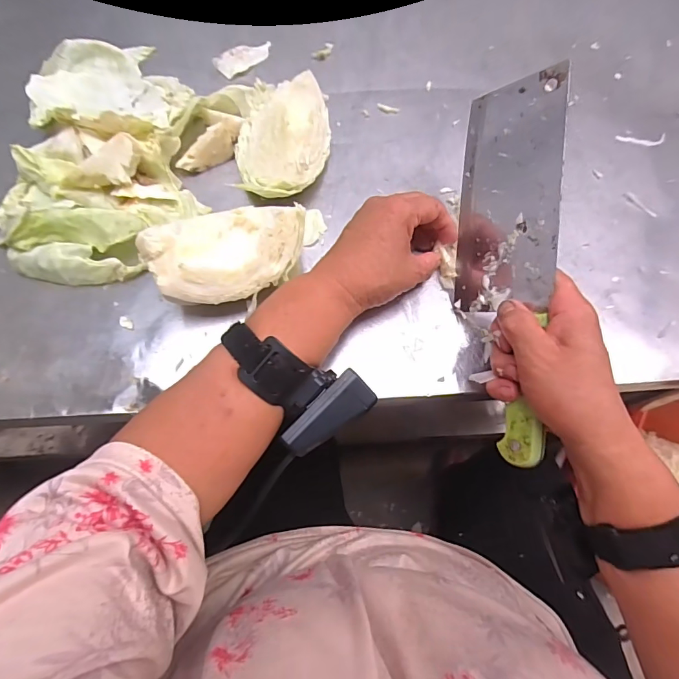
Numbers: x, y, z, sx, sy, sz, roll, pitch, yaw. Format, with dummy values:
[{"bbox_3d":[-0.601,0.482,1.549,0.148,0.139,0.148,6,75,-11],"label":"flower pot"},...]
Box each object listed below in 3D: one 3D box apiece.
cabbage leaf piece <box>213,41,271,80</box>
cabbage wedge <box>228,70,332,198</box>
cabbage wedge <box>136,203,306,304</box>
[{"bbox_3d":[-0.111,-0.332,0.505,0.075,0.004,0.037,-42,72,-18],"label":"cabbage leaf piece"},{"bbox_3d":[-0.057,-0.183,0.410,0.089,0.058,0.129,5,65,1],"label":"cabbage wedge"},{"bbox_3d":[-0.087,-0.065,0.346,0.120,0.061,0.069,-21,67,-11],"label":"cabbage wedge"}]

